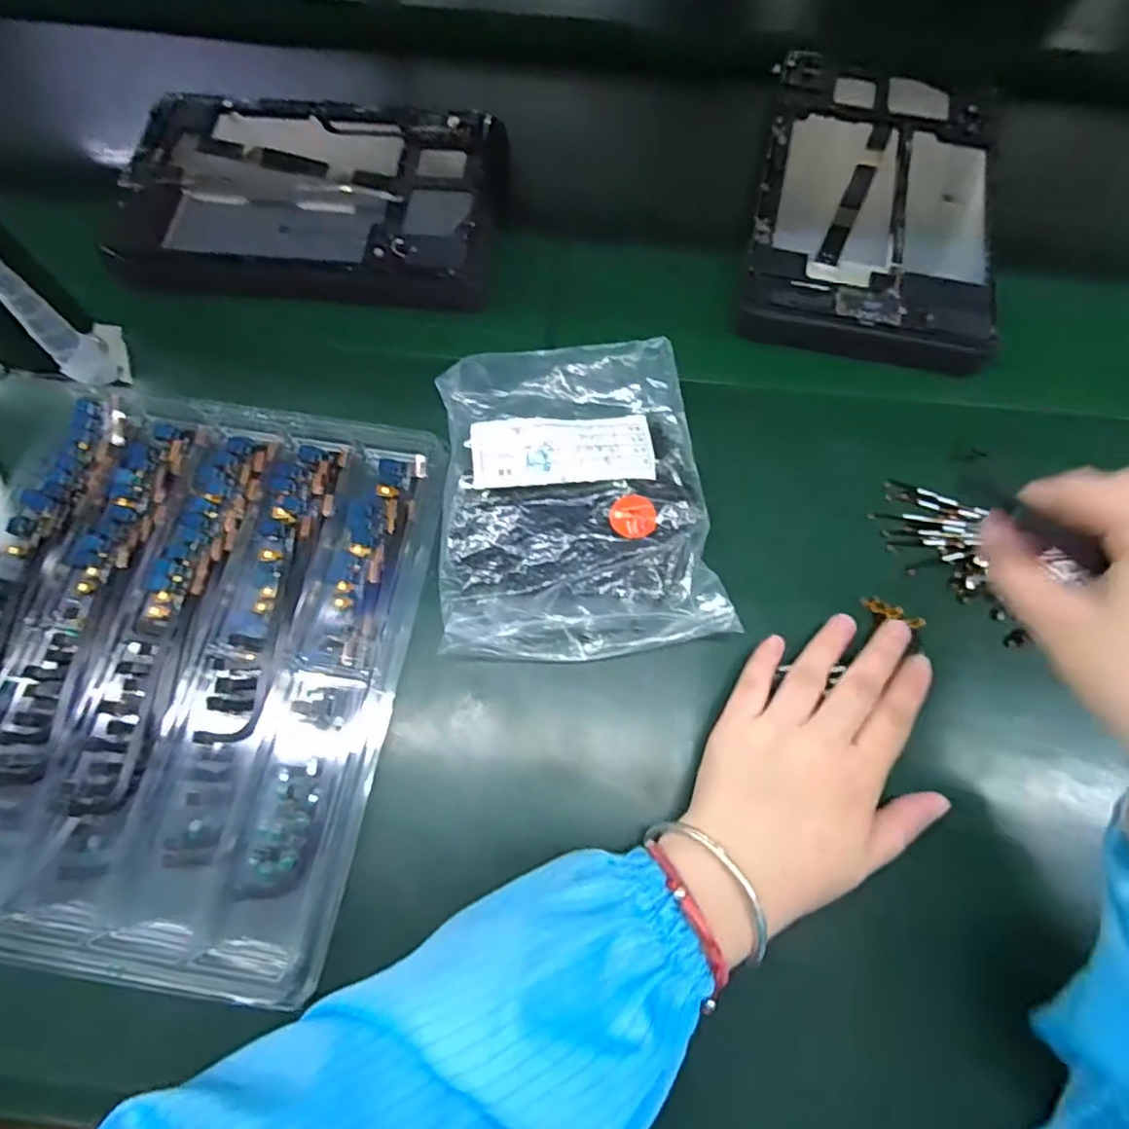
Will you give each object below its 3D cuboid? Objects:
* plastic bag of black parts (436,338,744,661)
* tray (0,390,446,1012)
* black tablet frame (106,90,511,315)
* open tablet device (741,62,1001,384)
[{"bbox_3d":[0.005,-0.043,0.333,0.138,0.020,0.178,-5,70,-2],"label":"plastic bag of black parts"},{"bbox_3d":[-0.194,0.040,0.302,0.220,0.013,0.267,8,70,3],"label":"tray"},{"bbox_3d":[-0.164,-0.239,0.407,0.243,0.013,0.162,5,70,1],"label":"black tablet frame"},{"bbox_3d":[0.204,-0.240,0.413,0.147,0.019,0.240,11,70,6],"label":"open tablet device"}]

